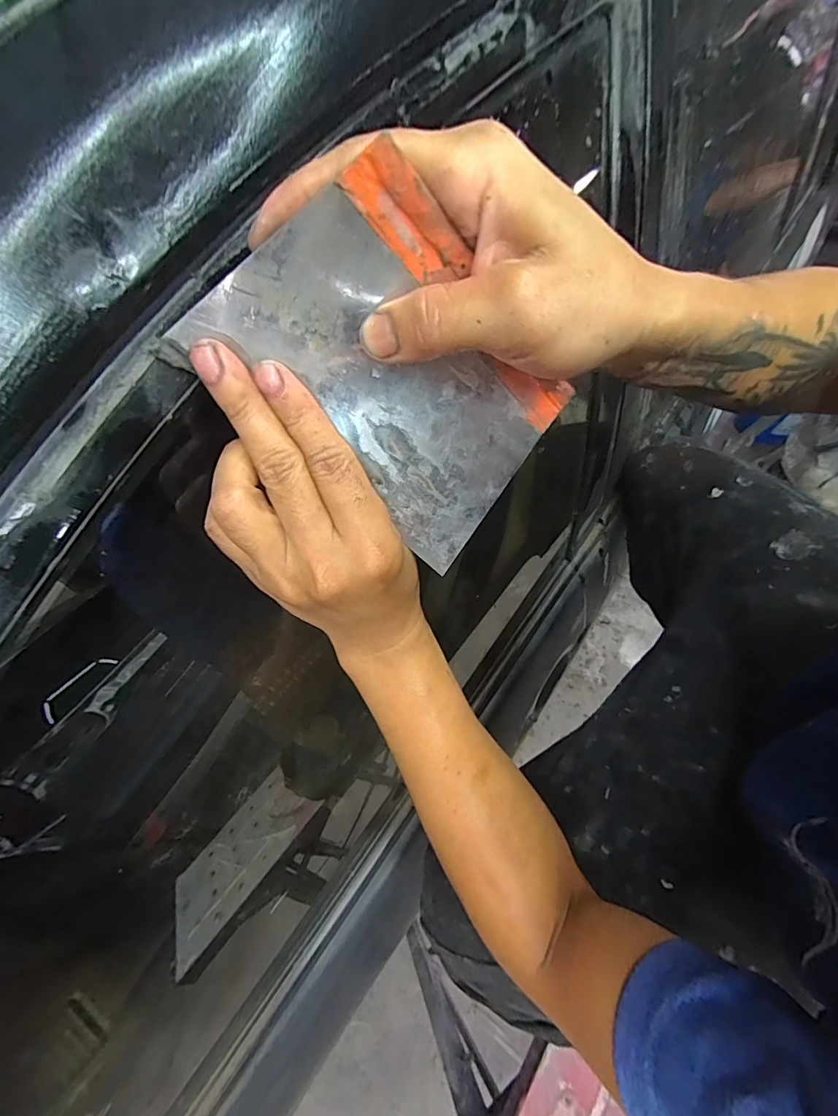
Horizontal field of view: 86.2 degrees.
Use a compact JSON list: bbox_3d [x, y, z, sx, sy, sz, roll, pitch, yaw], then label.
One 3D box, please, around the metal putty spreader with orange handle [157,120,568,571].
[{"bbox_3d":[-0.006,-0.069,0.179,0.093,0.136,0.014,-42,27,18],"label":"metal putty spreader with orange handle"}]

